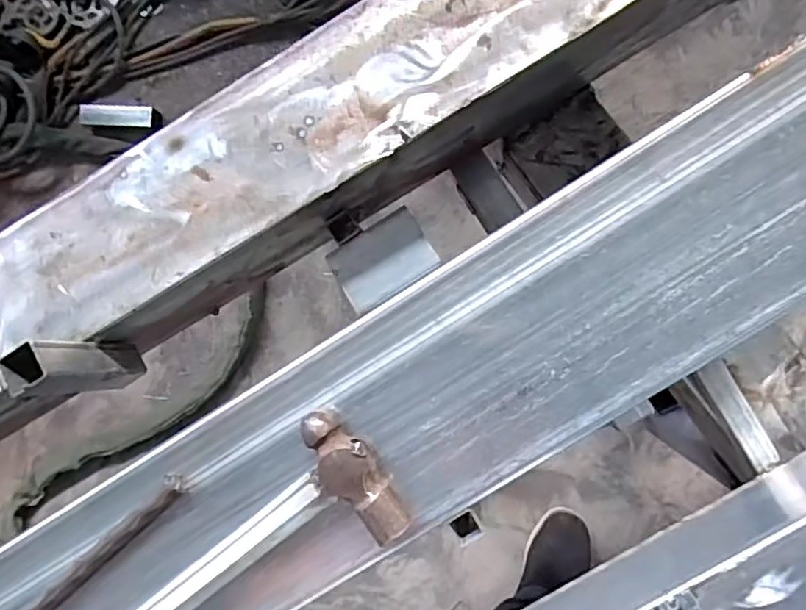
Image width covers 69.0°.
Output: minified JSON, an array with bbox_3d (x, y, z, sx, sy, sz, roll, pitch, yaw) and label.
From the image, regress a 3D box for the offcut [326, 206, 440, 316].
[{"bbox_3d":[-0.014,-0.032,0.415,0.067,0.006,0.048,-31,84,4],"label":"offcut"}]

